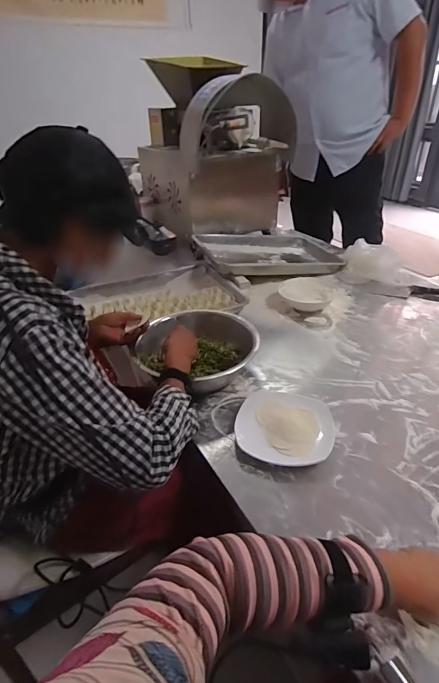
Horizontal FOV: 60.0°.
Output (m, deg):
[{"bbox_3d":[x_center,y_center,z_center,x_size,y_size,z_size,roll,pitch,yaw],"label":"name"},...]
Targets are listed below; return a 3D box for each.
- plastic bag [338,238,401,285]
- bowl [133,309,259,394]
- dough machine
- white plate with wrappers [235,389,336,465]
[{"bbox_3d":[0.520,-0.275,1.299,0.188,0.084,0.160,7,35,11],"label":"plastic bag"},{"bbox_3d":[-0.047,0.021,0.867,0.251,0.085,0.231,0,34,0],"label":"bowl"},{"bbox_3d":[-0.038,-0.746,1.466,0.416,0.539,0.523,-20,37,-24],"label":"dough machine"},{"bbox_3d":[0.125,0.149,0.728,0.175,0.031,0.180,6,34,9],"label":"white plate with wrappers"}]

